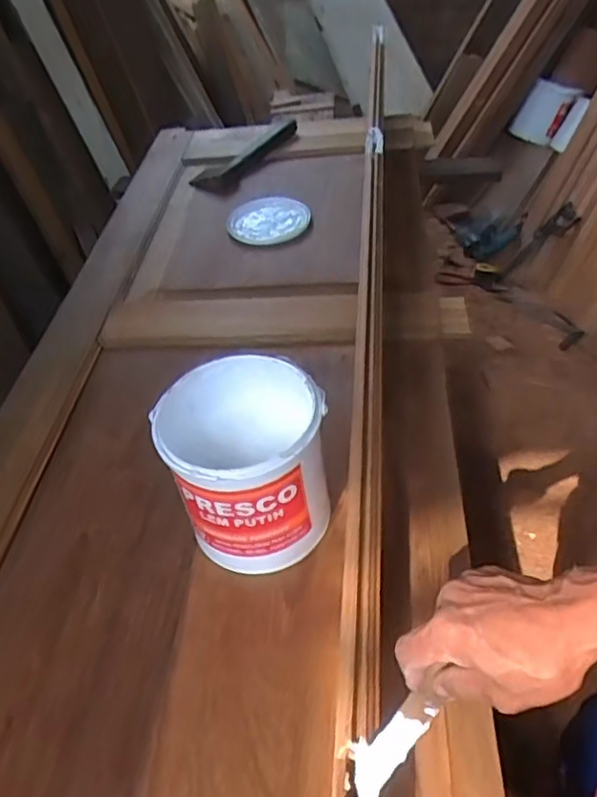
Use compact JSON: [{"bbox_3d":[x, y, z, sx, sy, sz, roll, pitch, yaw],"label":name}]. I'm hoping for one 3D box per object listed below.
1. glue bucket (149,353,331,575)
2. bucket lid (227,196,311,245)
[{"bbox_3d":[-0.057,0.079,0.726,0.172,0.190,0.169,-3,46,3],"label":"glue bucket"},{"bbox_3d":[-0.071,-0.381,1.309,0.178,0.014,0.178,-3,46,3],"label":"bucket lid"}]

